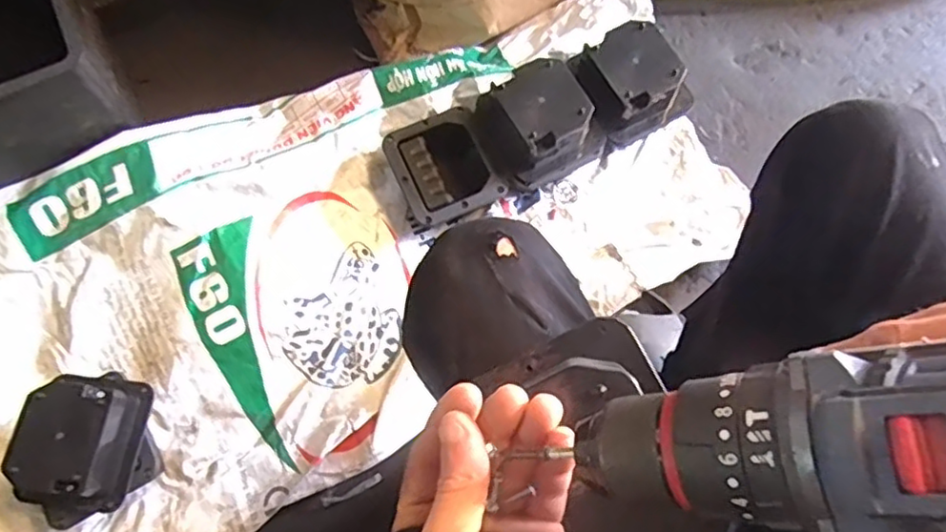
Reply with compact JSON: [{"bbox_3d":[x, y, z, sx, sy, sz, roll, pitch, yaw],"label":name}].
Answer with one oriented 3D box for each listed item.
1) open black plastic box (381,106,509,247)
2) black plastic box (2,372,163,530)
[{"bbox_3d":[-0.042,-0.126,0.858,0.127,0.058,0.149,-25,76,-6],"label":"open black plastic box"},{"bbox_3d":[-0.439,0.210,0.735,0.131,0.107,0.169,4,74,1],"label":"black plastic box"}]

